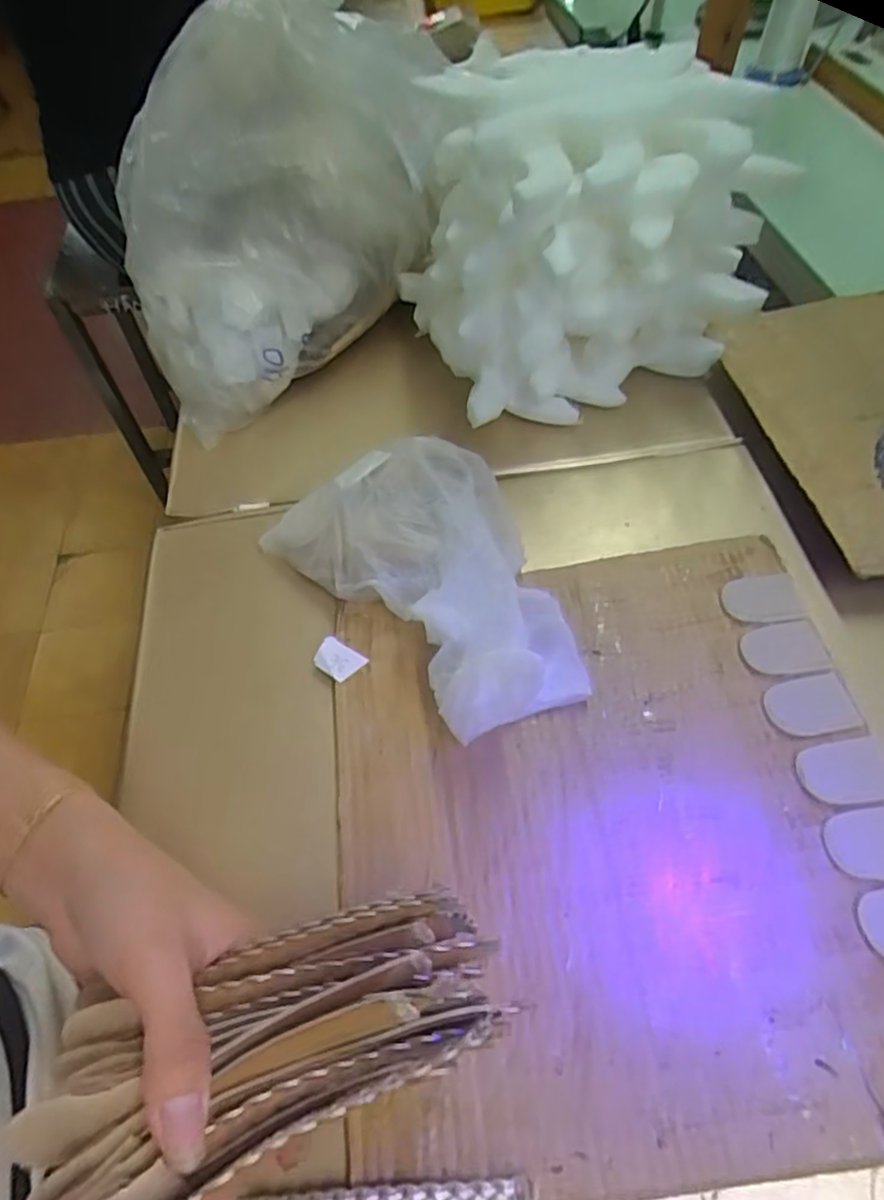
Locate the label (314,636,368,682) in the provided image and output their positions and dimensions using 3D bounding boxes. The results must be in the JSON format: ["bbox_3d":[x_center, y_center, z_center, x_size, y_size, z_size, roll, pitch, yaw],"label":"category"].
[{"bbox_3d":[-0.063,0.035,0.393,0.030,0.004,0.021,28,61,20],"label":"label"}]

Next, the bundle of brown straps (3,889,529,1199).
[{"bbox_3d":[-0.060,0.151,0.221,0.160,0.025,0.071,-23,56,-14],"label":"bundle of brown straps"}]

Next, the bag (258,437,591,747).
[{"bbox_3d":[0.004,-0.030,0.402,0.146,0.066,0.224,-36,61,-20],"label":"bag"}]

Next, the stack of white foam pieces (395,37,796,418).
[{"bbox_3d":[0.101,-0.262,0.491,0.229,0.181,0.178,-13,56,-6],"label":"stack of white foam pieces"}]

